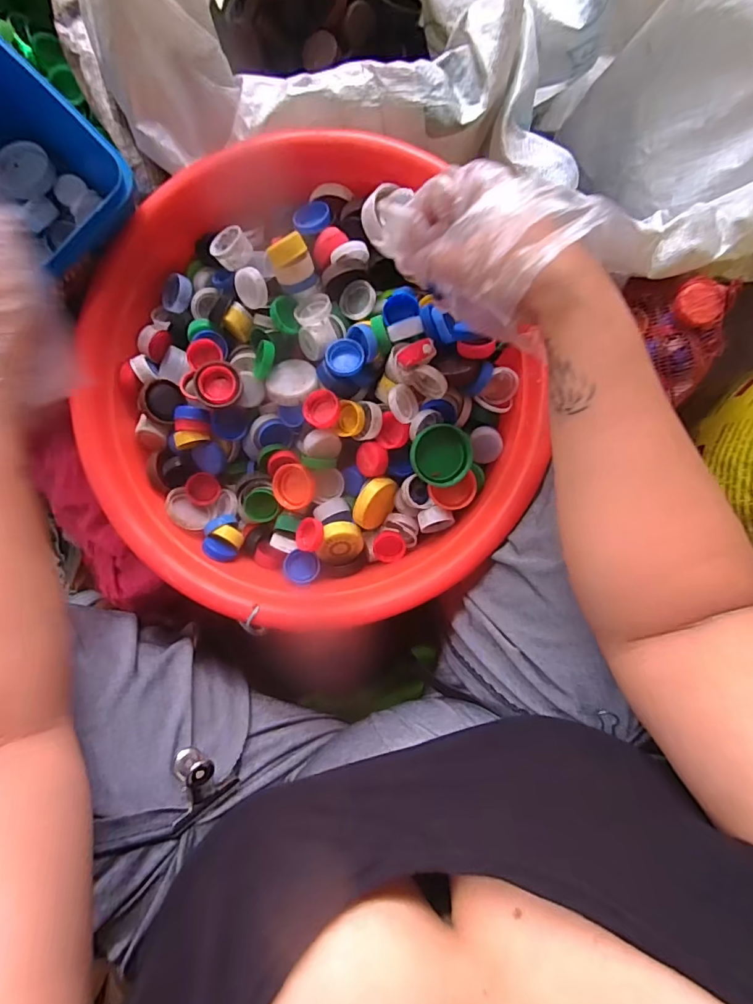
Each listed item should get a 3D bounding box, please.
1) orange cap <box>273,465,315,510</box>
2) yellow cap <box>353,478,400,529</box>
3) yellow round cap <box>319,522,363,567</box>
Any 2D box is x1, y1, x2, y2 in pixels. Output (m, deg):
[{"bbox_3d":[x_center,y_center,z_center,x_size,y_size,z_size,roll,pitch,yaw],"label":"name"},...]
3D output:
[{"bbox_3d":[-0.070,-0.014,0.413,0.037,0.016,0.037,-3,97,34],"label":"orange cap"},{"bbox_3d":[-0.001,0.000,0.411,0.015,0.039,0.046,35,93,30],"label":"yellow cap"},{"bbox_3d":[-0.030,0.037,0.409,0.039,0.010,0.039,-5,119,-9],"label":"yellow round cap"}]

